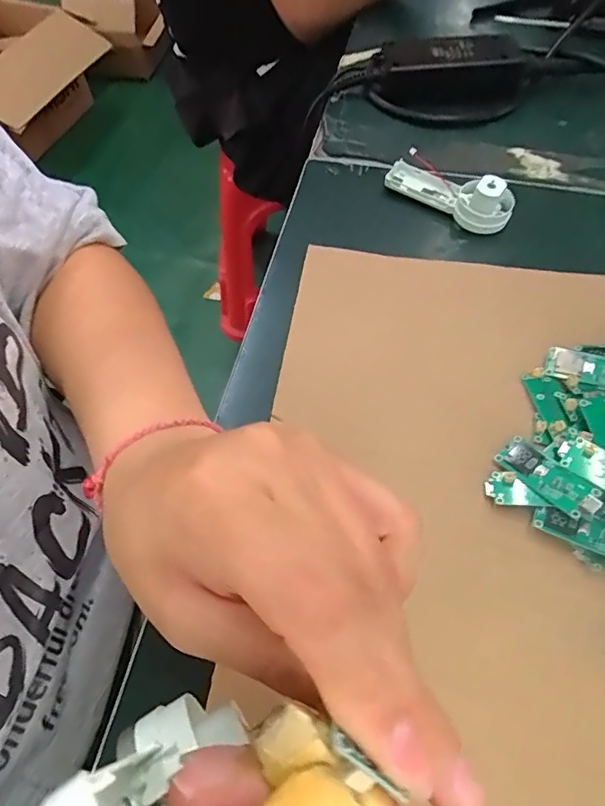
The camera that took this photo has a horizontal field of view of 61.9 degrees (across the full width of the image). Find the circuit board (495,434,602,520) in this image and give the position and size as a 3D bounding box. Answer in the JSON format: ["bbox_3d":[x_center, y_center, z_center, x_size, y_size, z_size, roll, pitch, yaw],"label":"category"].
[{"bbox_3d":[0.121,0.037,0.250,0.018,0.006,0.049,-35,50,-16],"label":"circuit board"}]

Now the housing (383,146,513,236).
[{"bbox_3d":[0.106,-0.155,0.364,0.090,0.029,0.028,36,66,20],"label":"housing"}]

